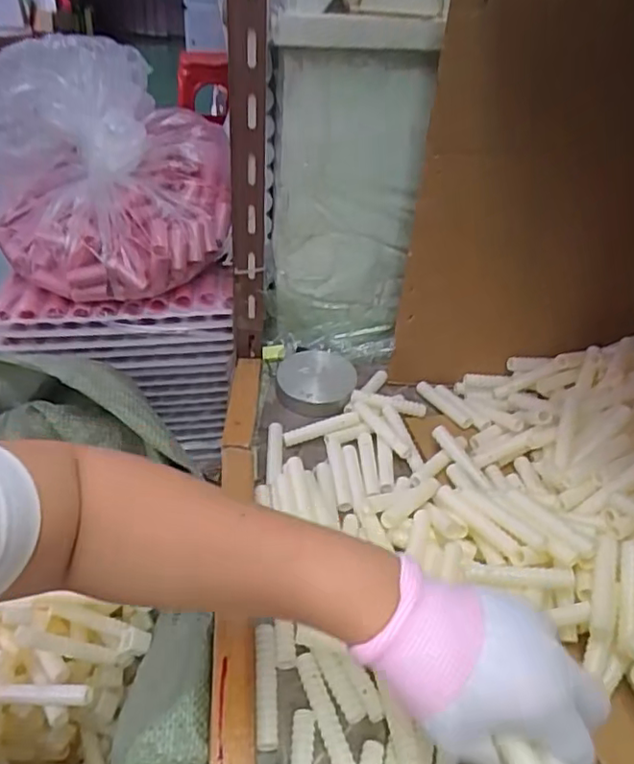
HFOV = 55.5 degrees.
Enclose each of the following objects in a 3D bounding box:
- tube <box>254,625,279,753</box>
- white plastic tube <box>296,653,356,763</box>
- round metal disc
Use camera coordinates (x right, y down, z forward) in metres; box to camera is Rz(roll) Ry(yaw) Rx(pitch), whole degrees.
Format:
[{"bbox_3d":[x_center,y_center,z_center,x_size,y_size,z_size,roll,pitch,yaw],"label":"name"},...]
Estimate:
[{"bbox_3d":[-0.035,0.207,0.409,0.014,0.012,0.076,-1,38,-6],"label":"tube"},{"bbox_3d":[0.006,0.220,0.399,0.015,0.011,0.078,-12,40,-19],"label":"white plastic tube"},{"bbox_3d":[-0.001,-0.002,0.661,0.083,0.016,0.098,5,38,1],"label":"round metal disc"}]

